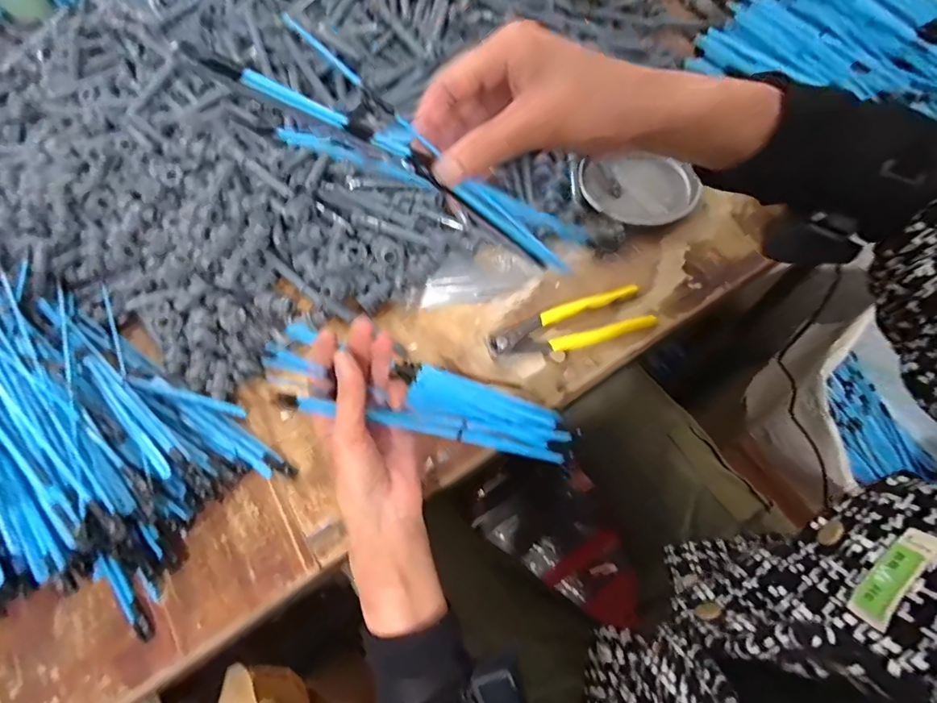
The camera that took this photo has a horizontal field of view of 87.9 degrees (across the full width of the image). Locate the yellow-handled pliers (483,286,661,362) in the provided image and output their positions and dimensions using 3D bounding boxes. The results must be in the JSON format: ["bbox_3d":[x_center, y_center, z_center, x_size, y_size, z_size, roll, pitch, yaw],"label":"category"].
[{"bbox_3d":[0.099,-0.024,0.480,0.163,0.017,0.046,-15,66,-7],"label":"yellow-handled pliers"}]

